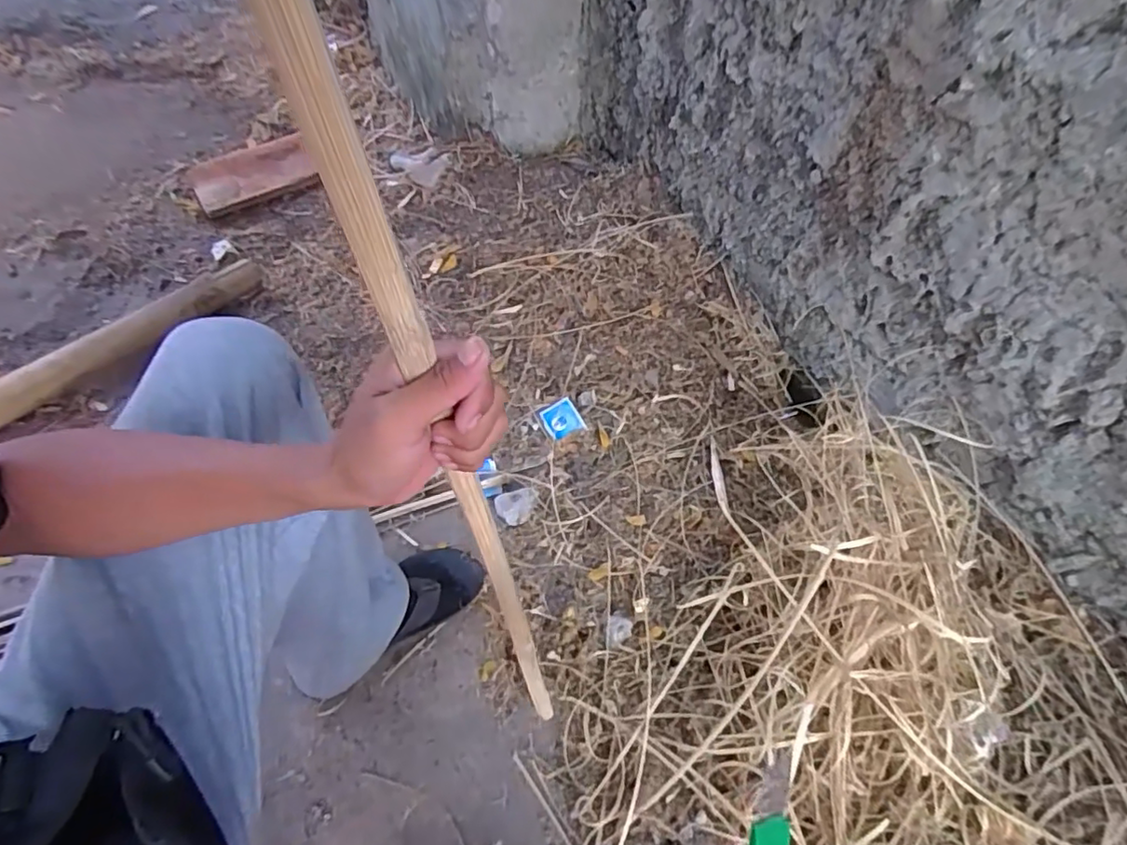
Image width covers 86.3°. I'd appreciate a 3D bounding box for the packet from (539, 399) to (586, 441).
[{"bbox_3d":[-0.003,-0.004,0.979,0.057,0.004,0.065,-27,66,-2],"label":"packet"}]

